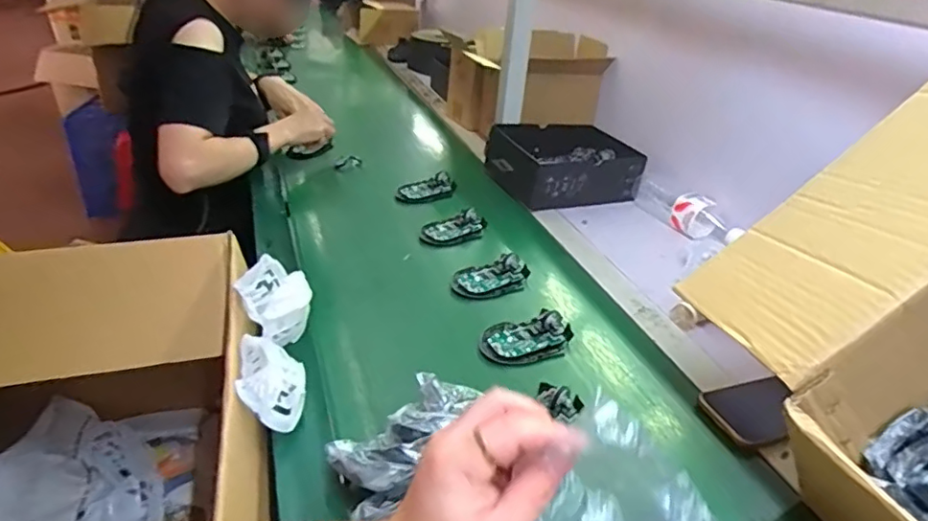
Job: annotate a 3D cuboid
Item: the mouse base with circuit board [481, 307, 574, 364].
[{"bbox_3d":[0.076,0.091,0.688,0.112,0.020,0.066,-5,33,-17],"label":"mouse base with circuit board"}]

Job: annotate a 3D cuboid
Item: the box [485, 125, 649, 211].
[{"bbox_3d":[0.186,-0.179,1.096,0.272,0.093,0.206,-9,34,-22],"label":"box"}]

